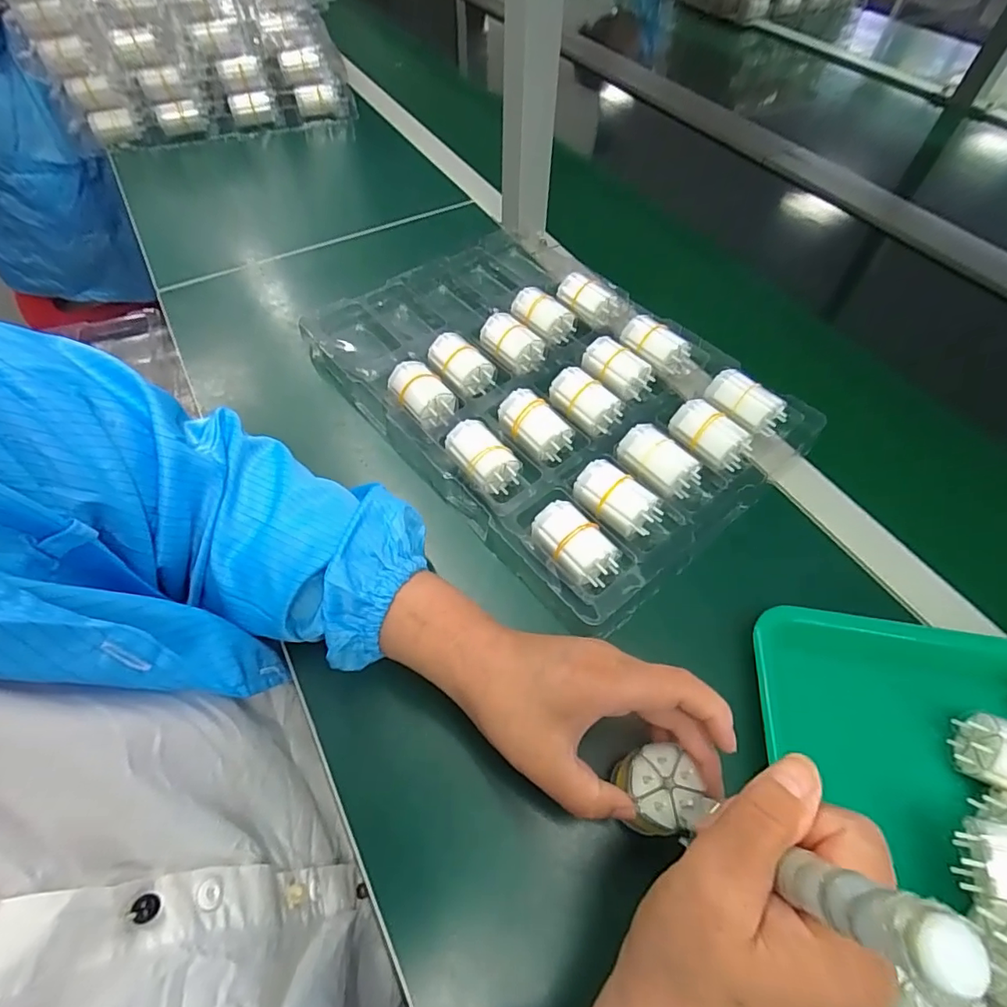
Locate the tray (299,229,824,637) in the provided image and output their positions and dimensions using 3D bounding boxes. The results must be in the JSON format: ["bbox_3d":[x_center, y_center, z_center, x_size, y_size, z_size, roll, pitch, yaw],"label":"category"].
[{"bbox_3d":[0.026,-0.125,0.479,0.286,0.052,0.429,-35,64,-22],"label":"tray"}]

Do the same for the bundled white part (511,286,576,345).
[{"bbox_3d":[0.036,-0.184,0.509,0.062,0.030,0.034,37,63,21],"label":"bundled white part"}]

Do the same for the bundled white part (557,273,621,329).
[{"bbox_3d":[0.082,-0.209,0.526,0.064,0.028,0.035,33,61,19],"label":"bundled white part"}]

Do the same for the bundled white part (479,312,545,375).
[{"bbox_3d":[0.005,-0.148,0.494,0.042,0.041,0.067,-31,62,-20],"label":"bundled white part"}]

